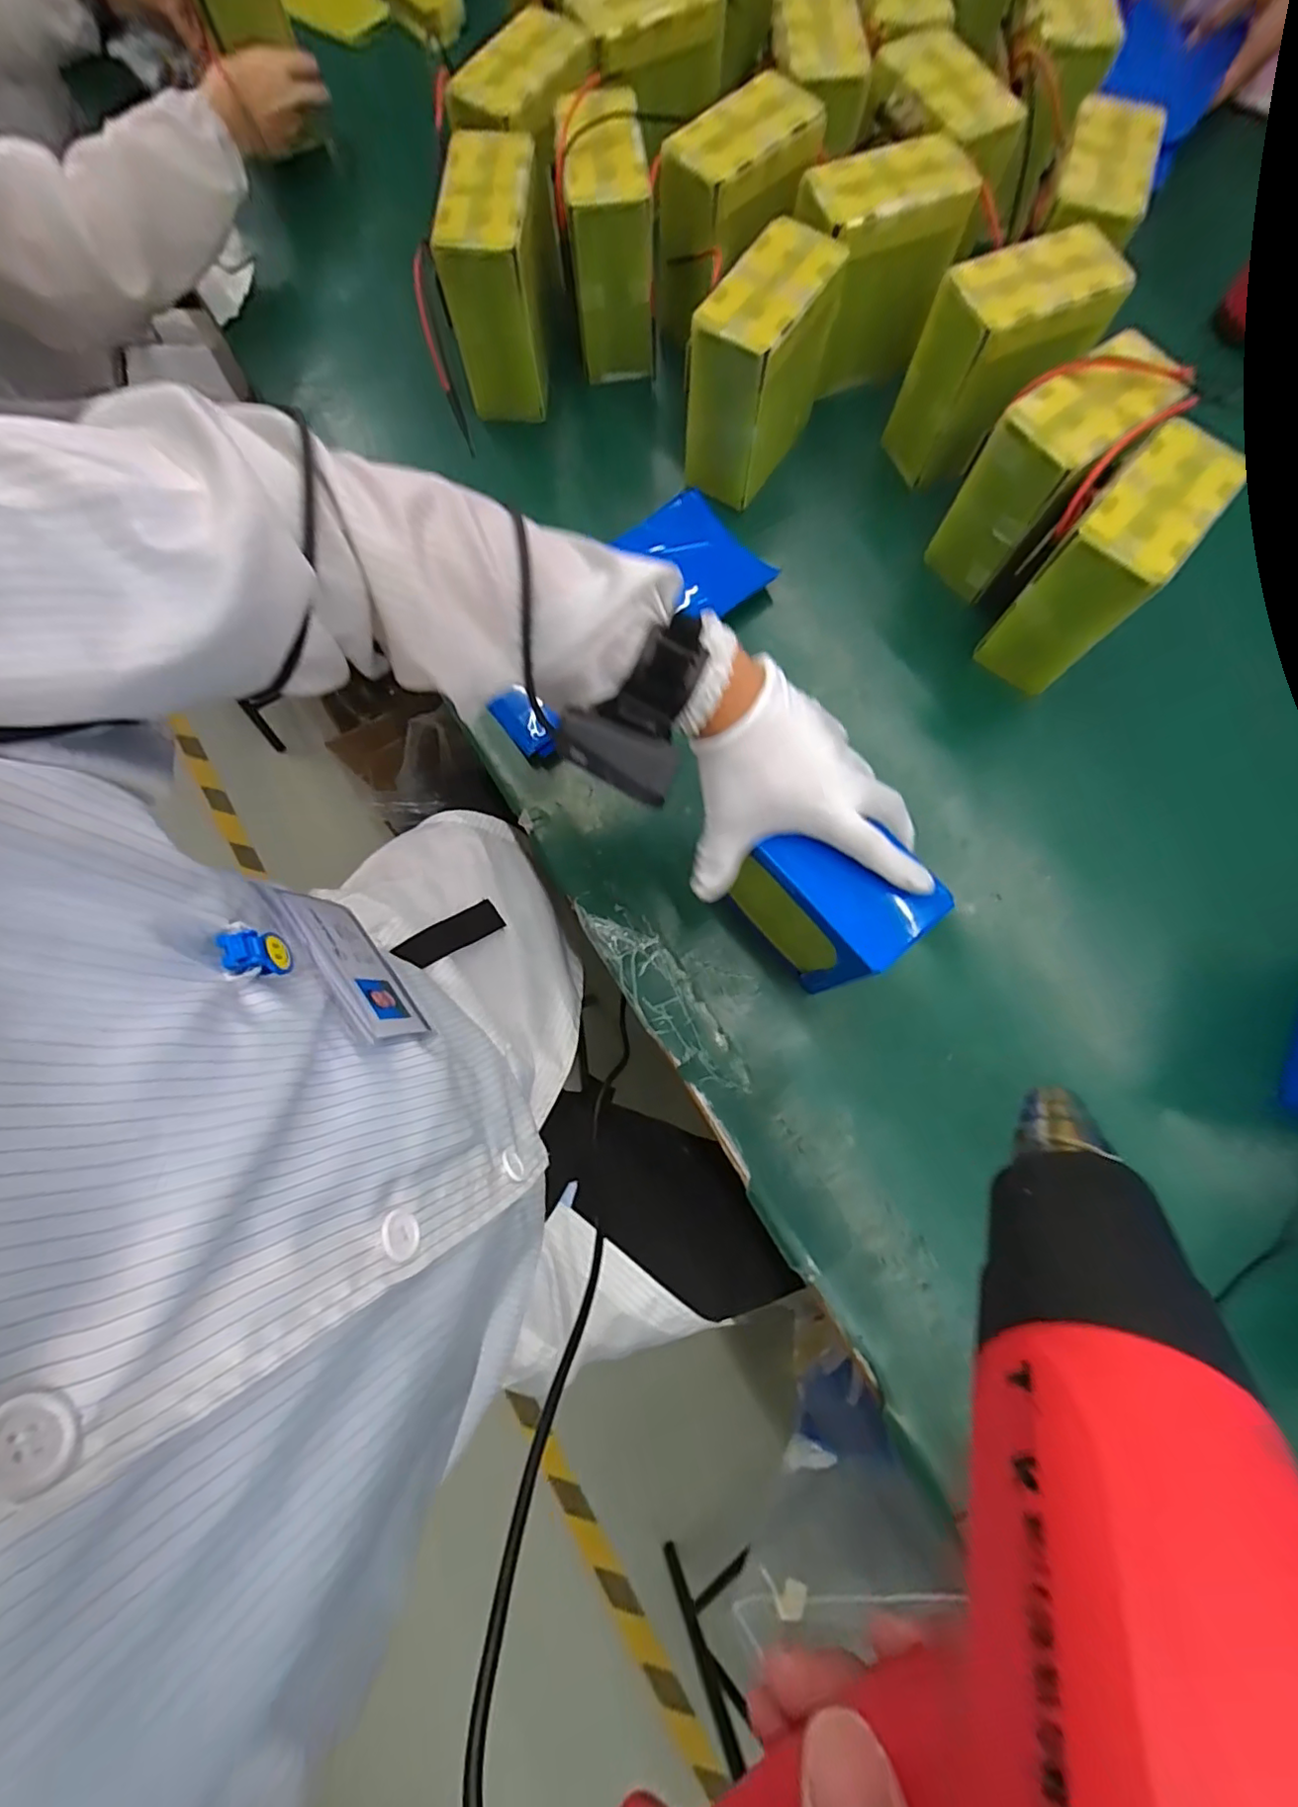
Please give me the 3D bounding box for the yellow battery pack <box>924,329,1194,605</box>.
[{"bbox_3d":[0.344,-0.368,0.525,0.137,0.150,0.090,-40,80,-7],"label":"yellow battery pack"}]

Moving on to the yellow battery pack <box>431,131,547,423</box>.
[{"bbox_3d":[-0.140,-0.589,0.570,0.080,0.140,0.141,2,78,1],"label":"yellow battery pack"}]

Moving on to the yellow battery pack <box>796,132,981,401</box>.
[{"bbox_3d":[0.209,-0.596,0.574,0.145,0.142,0.071,-25,78,-5],"label":"yellow battery pack"}]

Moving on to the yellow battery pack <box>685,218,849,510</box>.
[{"bbox_3d":[0.100,-0.485,0.552,0.073,0.157,0.149,34,80,8],"label":"yellow battery pack"}]

